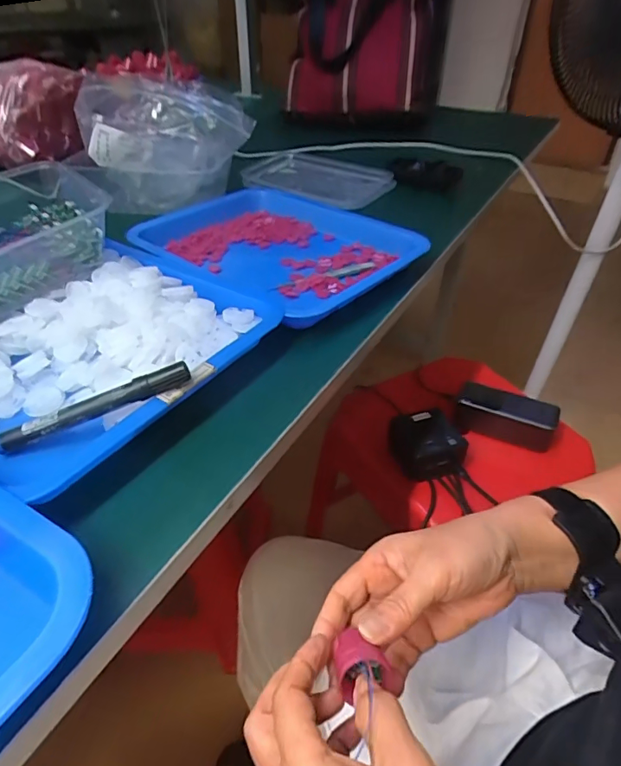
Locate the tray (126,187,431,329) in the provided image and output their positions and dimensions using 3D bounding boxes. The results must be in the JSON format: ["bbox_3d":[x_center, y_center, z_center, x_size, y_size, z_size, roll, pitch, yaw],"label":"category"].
[{"bbox_3d":[-0.047,-0.153,0.536,0.294,0.035,0.216,28,47,29],"label":"tray"}]

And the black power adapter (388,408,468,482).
[{"bbox_3d":[0.149,0.084,0.644,0.088,0.055,0.083,-5,40,-7],"label":"black power adapter"}]

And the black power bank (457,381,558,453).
[{"bbox_3d":[0.274,0.046,0.685,0.130,0.059,0.047,16,42,17],"label":"black power bank"}]

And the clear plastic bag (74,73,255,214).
[{"bbox_3d":[-0.185,-0.293,0.606,0.203,0.144,0.112,-11,41,-14],"label":"clear plastic bag"}]

